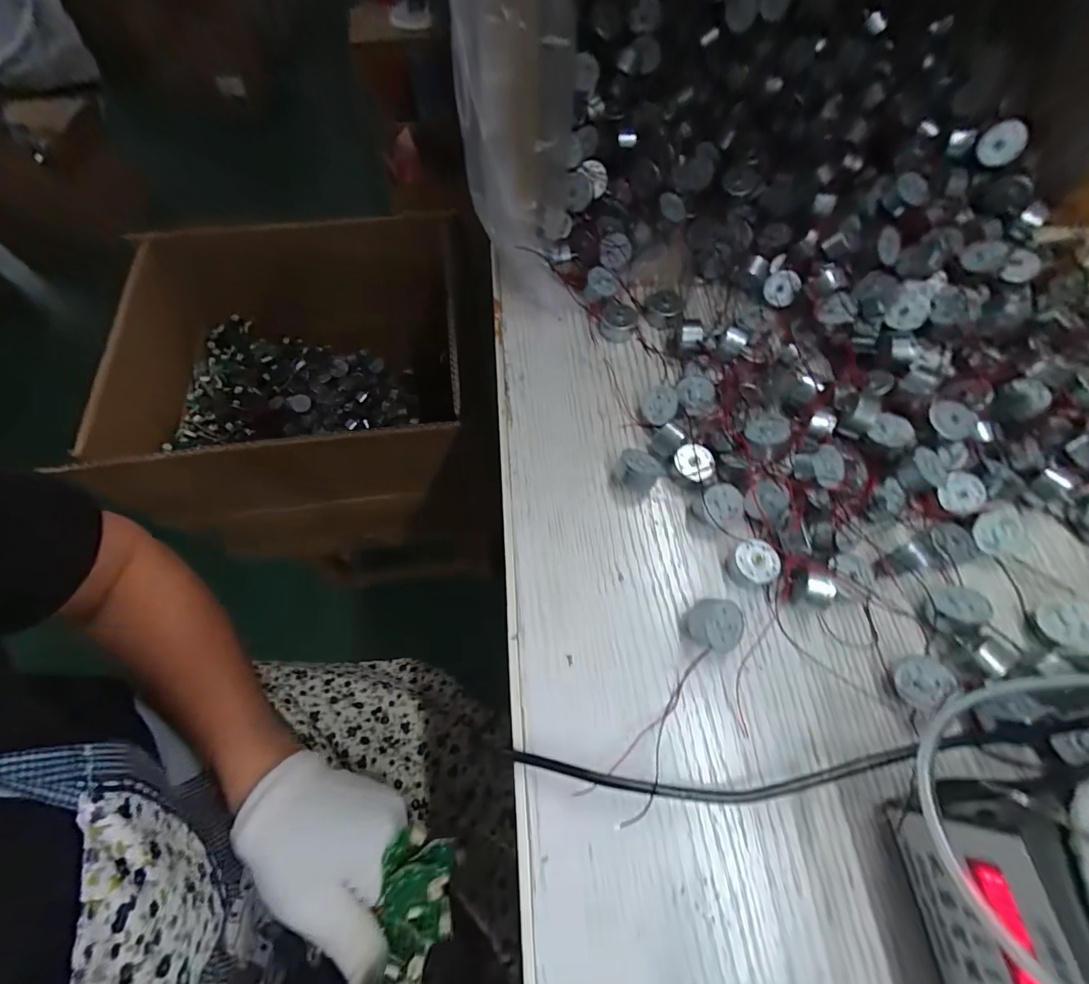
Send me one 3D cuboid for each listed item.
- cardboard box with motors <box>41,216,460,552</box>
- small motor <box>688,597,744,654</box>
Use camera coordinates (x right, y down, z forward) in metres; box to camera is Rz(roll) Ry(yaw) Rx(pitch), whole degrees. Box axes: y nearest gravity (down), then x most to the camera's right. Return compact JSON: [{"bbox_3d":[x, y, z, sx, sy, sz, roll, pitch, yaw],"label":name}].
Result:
[{"bbox_3d":[-0.249,-0.133,0.554,0.302,0.241,0.288,-12,64,-5],"label":"cardboard box with motors"},{"bbox_3d":[0.084,0.066,0.232,0.025,0.018,0.023,0,64,1],"label":"small motor"}]

